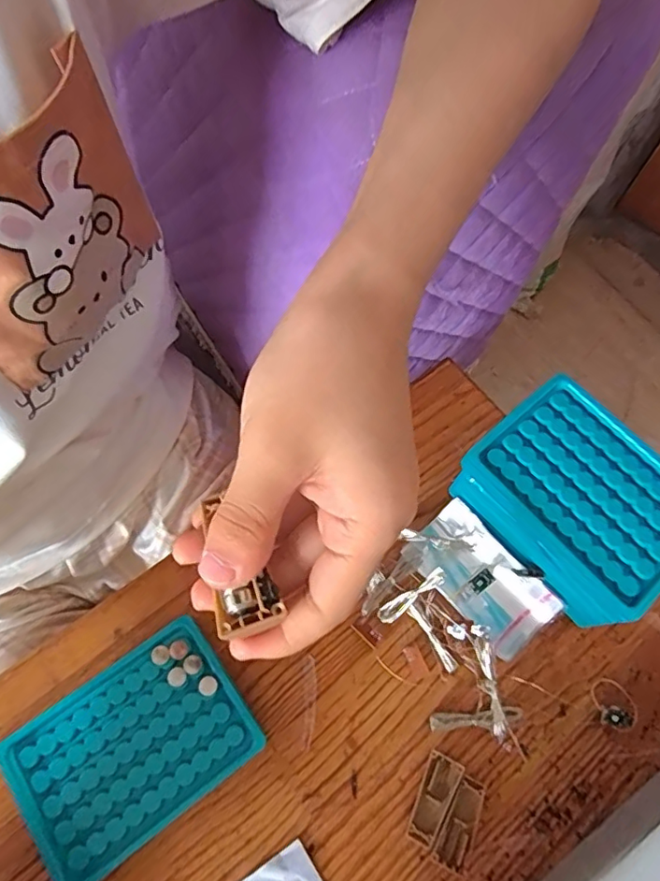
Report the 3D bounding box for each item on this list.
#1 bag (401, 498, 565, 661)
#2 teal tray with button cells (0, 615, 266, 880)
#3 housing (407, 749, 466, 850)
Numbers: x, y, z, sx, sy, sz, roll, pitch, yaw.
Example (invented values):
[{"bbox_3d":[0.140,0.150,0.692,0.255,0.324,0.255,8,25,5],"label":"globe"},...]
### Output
[{"bbox_3d":[0.106,0.095,0.382,0.053,0.021,0.100,-41,75,-16],"label":"bag"},{"bbox_3d":[-0.120,0.187,0.340,0.131,0.022,0.097,-35,73,-14],"label":"teal tray with button cells"},{"bbox_3d":[0.064,0.221,0.338,0.020,0.009,0.050,25,70,8],"label":"housing"}]

